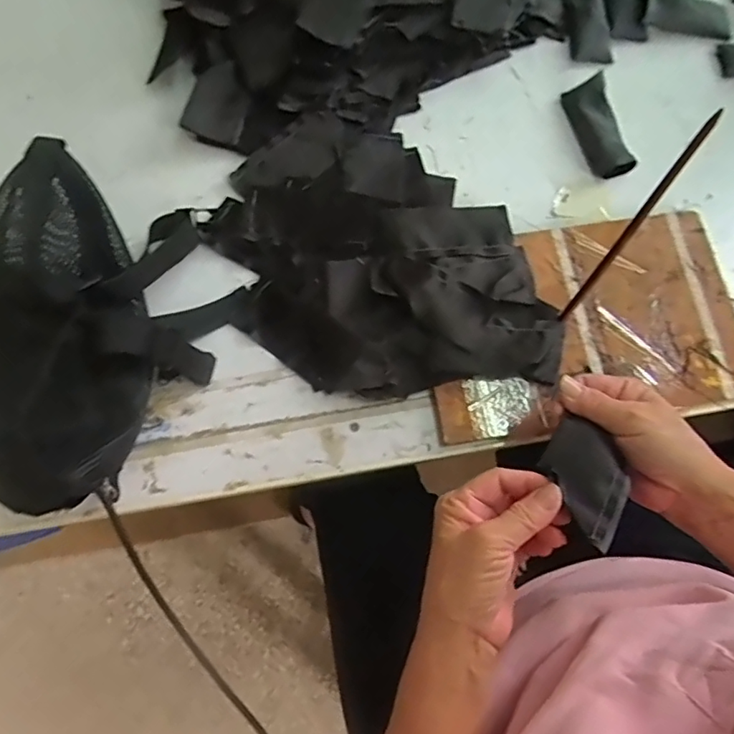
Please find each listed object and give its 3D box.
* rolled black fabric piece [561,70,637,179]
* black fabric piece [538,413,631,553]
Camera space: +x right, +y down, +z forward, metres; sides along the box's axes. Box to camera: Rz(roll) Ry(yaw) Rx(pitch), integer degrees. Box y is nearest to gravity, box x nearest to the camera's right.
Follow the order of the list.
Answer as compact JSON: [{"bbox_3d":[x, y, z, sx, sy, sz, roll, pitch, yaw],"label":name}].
[{"bbox_3d":[0.217,-0.226,0.525,0.038,0.023,0.100,-10,72,-4],"label":"rolled black fabric piece"},{"bbox_3d":[0.139,0.071,0.358,0.056,0.012,0.083,39,51,15],"label":"black fabric piece"}]

